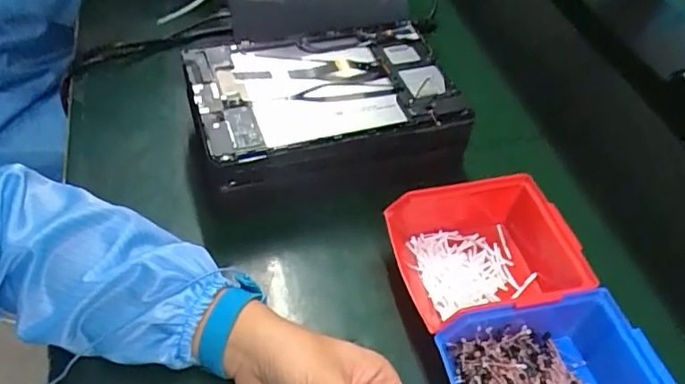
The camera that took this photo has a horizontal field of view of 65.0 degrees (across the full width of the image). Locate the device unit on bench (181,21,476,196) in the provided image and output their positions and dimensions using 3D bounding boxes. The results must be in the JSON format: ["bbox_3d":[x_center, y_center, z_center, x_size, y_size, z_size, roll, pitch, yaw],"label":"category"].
[{"bbox_3d":[-0.015,-0.077,0.509,0.249,0.067,0.167,-2,49,-12],"label":"device unit on bench"}]

